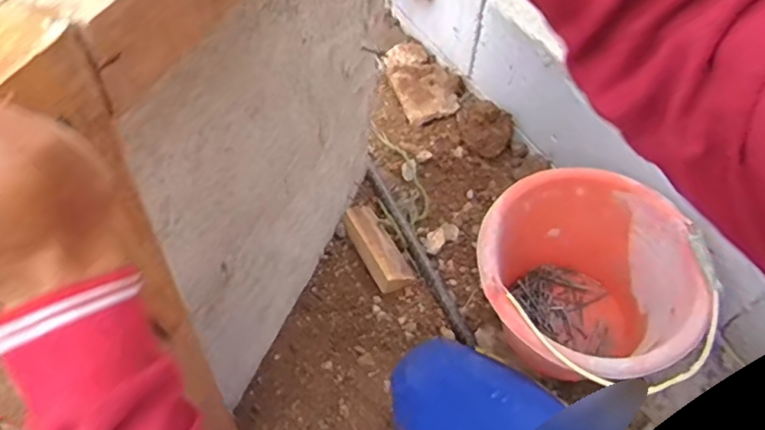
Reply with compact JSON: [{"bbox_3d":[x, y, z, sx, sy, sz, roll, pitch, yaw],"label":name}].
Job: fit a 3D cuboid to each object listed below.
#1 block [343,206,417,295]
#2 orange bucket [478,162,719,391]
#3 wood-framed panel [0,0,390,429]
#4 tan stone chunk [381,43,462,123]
[{"bbox_3d":[-0.006,0.052,0.973,0.062,0.041,0.158,-25,62,-15],"label":"block"},{"bbox_3d":[0.264,0.112,0.841,0.267,0.214,0.281,0,59,-1],"label":"orange bucket"},{"bbox_3d":[-0.088,-0.067,0.617,0.061,0.642,0.442,20,60,11],"label":"wood-framed panel"},{"bbox_3d":[0.075,-0.269,1.196,0.121,0.031,0.194,-20,61,-13],"label":"tan stone chunk"}]

